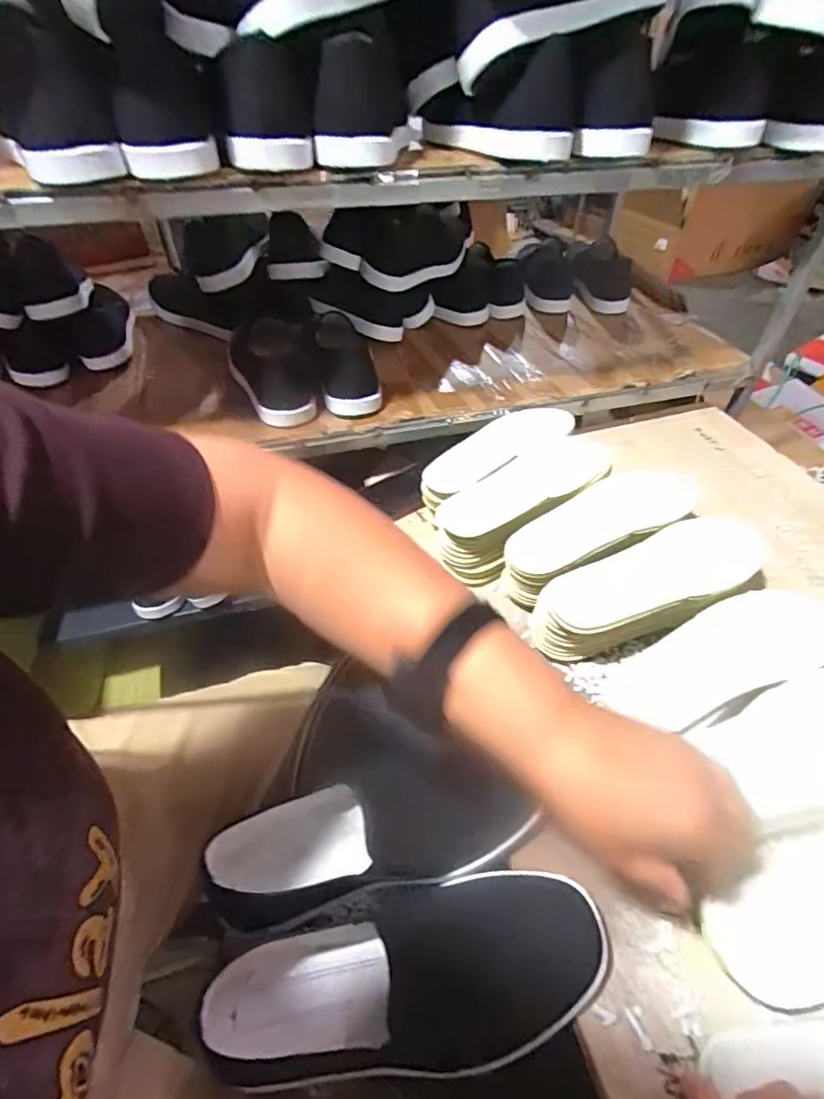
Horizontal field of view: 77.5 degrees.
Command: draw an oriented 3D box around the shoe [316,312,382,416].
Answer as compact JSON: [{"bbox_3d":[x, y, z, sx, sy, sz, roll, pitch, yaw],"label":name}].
[{"bbox_3d":[-0.097,-0.277,0.765,0.077,0.070,0.221,-8,48,-7],"label":"shoe"}]

